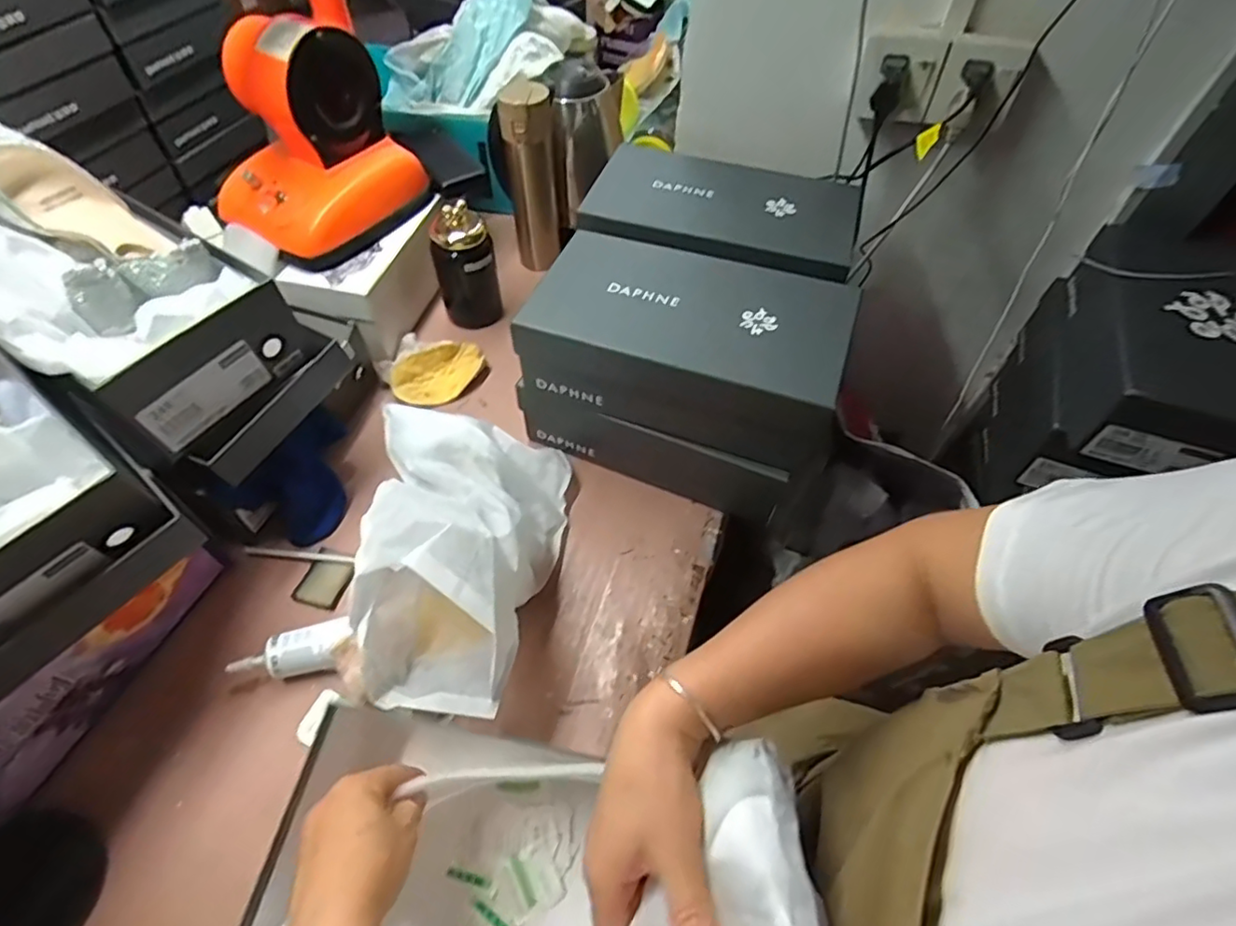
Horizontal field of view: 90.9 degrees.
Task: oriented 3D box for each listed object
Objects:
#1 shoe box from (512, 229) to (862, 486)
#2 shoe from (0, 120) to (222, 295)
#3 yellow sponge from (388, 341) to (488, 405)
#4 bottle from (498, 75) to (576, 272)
[{"bbox_3d":[0.069,-0.120,0.612,0.291,0.116,0.169,19,56,11],"label":"shoe box"},{"bbox_3d":[-0.466,-0.223,0.531,0.259,0.068,0.081,32,57,-1],"label":"shoe"},{"bbox_3d":[-0.225,-0.117,0.768,0.118,0.031,0.069,-27,59,-20],"label":"yellow sponge"},{"bbox_3d":[-0.113,-0.392,0.845,0.083,0.238,0.078,-7,55,-7],"label":"bottle"}]

